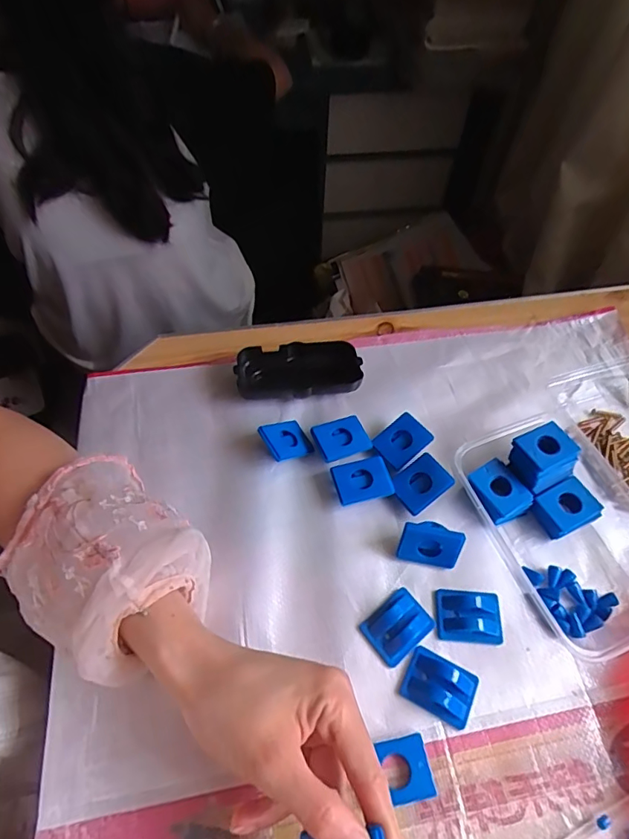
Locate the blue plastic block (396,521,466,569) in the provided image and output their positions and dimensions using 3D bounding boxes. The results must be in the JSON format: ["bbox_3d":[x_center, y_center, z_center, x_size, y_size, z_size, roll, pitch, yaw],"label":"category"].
[{"bbox_3d":[0.086,0.091,0.363,0.044,0.035,0.016,9,25,4],"label":"blue plastic block"}]

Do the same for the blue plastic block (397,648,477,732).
[{"bbox_3d":[0.082,0.174,0.317,0.045,0.011,0.034,25,59,14],"label":"blue plastic block"}]

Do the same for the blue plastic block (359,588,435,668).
[{"bbox_3d":[0.058,0.141,0.335,0.045,0.013,0.034,-34,64,-22],"label":"blue plastic block"}]

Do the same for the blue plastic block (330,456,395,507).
[{"bbox_3d":[0.038,0.050,0.392,0.043,0.014,0.035,-12,58,-10],"label":"blue plastic block"}]

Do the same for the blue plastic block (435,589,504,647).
[{"bbox_3d":[0.110,0.137,0.343,0.045,0.011,0.035,4,56,0],"label":"blue plastic block"}]

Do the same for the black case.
[{"bbox_3d":[-0.015,-0.043,0.442,0.107,0.028,0.051,-3,57,-4],"label":"black case"}]

